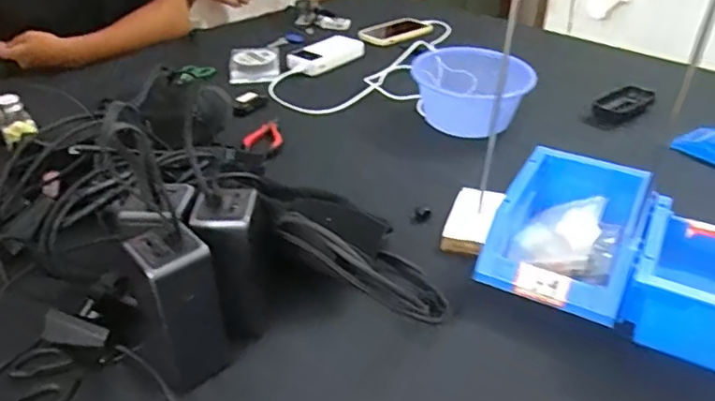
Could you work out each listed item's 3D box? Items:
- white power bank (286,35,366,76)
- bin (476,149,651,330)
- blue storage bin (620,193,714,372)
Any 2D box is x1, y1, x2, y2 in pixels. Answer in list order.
[{"bbox_3d":[-0.057,-0.274,1.078,0.168,0.034,0.072,-28,42,-33],"label":"white power bank"},{"bbox_3d":[0.212,0.023,0.574,0.126,0.069,0.201,16,38,24],"label":"bin"},{"bbox_3d":[0.321,0.068,0.518,0.130,0.076,0.156,16,38,24],"label":"blue storage bin"}]

